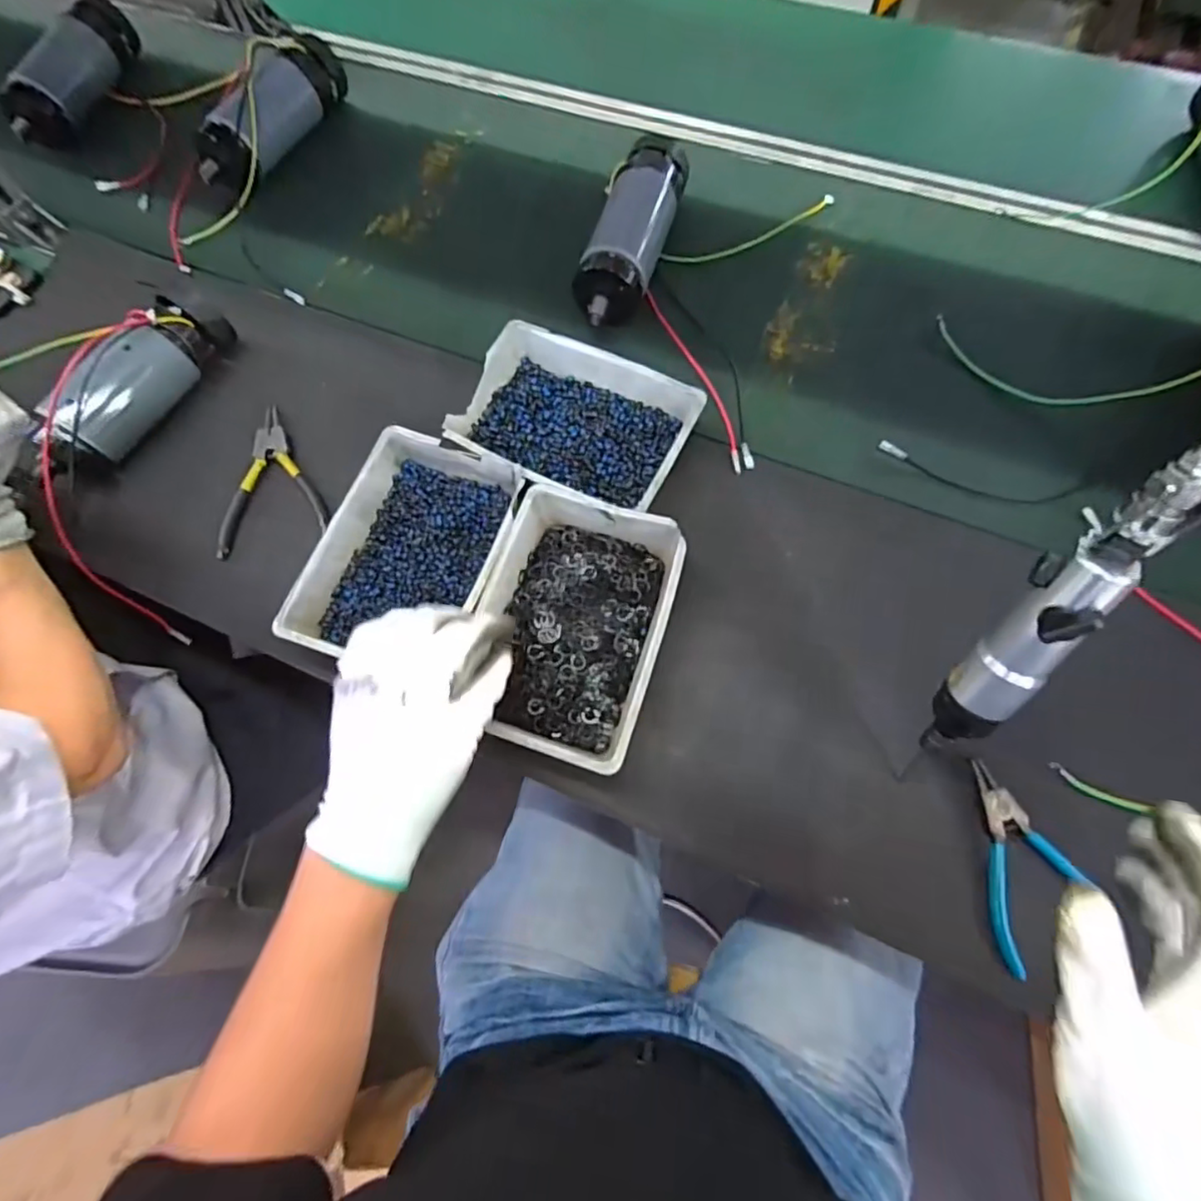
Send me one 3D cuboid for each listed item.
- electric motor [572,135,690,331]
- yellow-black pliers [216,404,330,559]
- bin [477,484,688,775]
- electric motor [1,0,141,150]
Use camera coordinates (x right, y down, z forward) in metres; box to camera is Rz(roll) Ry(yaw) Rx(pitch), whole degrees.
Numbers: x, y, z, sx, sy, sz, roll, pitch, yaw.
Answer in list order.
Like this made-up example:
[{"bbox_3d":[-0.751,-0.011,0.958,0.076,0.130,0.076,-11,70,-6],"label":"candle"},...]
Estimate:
[{"bbox_3d":[0.034,-0.392,0.649,0.073,0.060,0.240,14,70,8],"label":"electric motor"},{"bbox_3d":[-0.327,-0.121,0.584,0.099,0.019,0.153,-21,69,-5],"label":"yellow-black pliers"},{"bbox_3d":[-0.022,0.020,0.483,0.141,0.045,0.202,15,70,9],"label":"bin"},{"bbox_3d":[-0.710,-0.720,0.812,0.063,0.060,0.235,12,69,7],"label":"electric motor"}]

